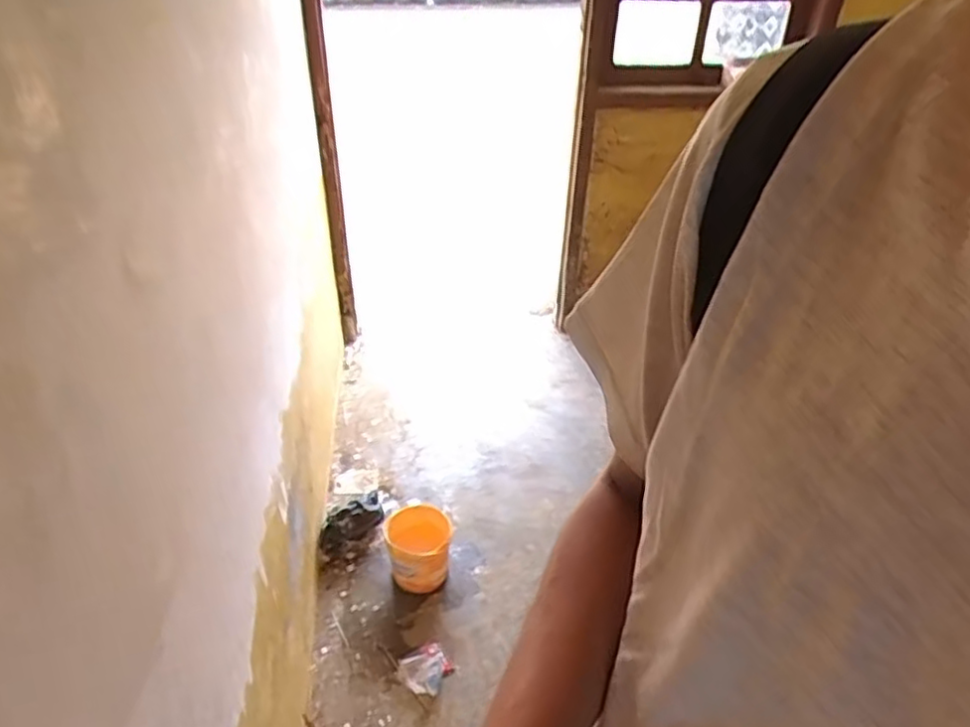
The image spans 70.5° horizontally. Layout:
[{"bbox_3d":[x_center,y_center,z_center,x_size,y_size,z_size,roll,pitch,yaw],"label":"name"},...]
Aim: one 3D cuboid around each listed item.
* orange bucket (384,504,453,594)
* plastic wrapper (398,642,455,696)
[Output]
[{"bbox_3d":[-0.158,0.446,1.675,0.152,0.212,0.126,-2,37,-2],"label":"orange bucket"},{"bbox_3d":[-0.130,0.677,1.518,0.106,0.033,0.091,-26,44,-30],"label":"plastic wrapper"}]

